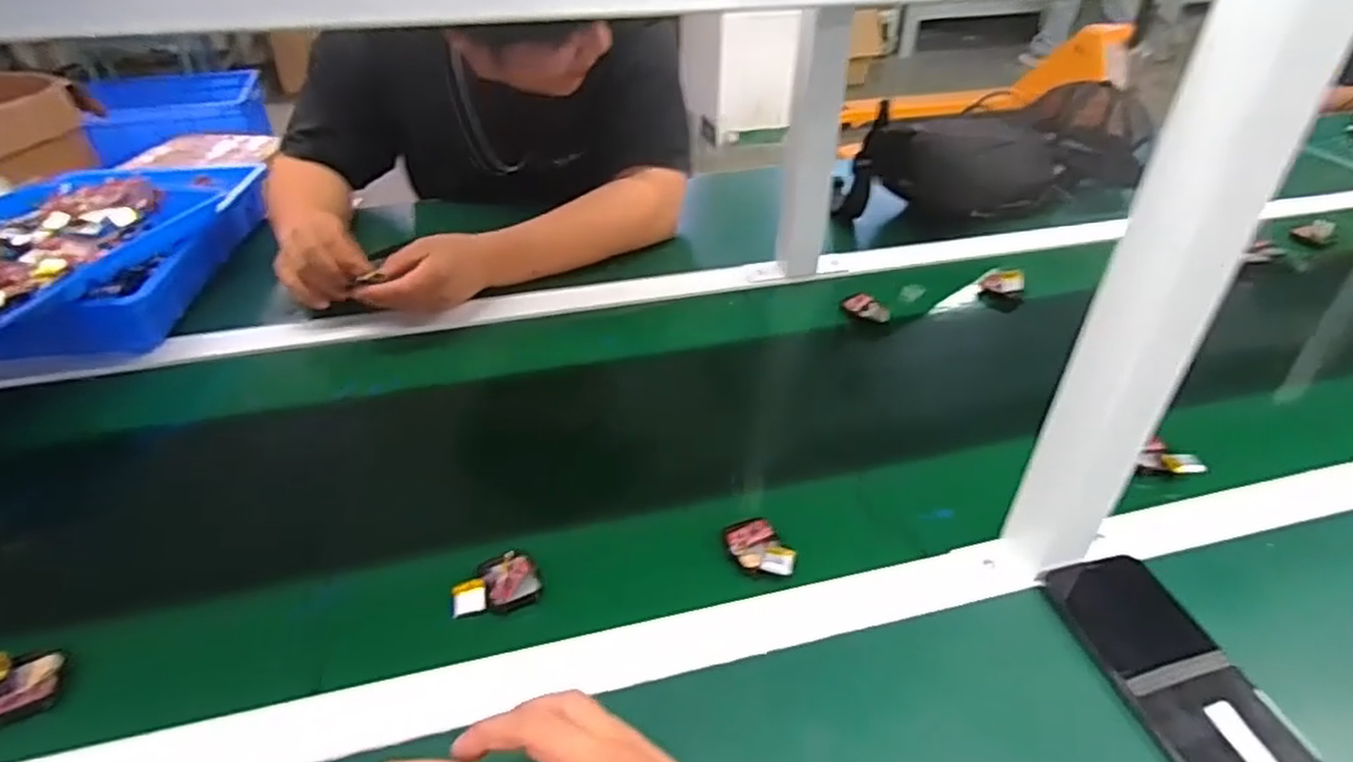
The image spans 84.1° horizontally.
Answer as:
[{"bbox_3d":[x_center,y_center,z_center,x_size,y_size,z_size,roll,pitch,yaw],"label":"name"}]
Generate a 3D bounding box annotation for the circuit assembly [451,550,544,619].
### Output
[{"bbox_3d":[-0.123,0.137,0.511,0.059,0.009,0.046,-12,39,-15],"label":"circuit assembly"}]

